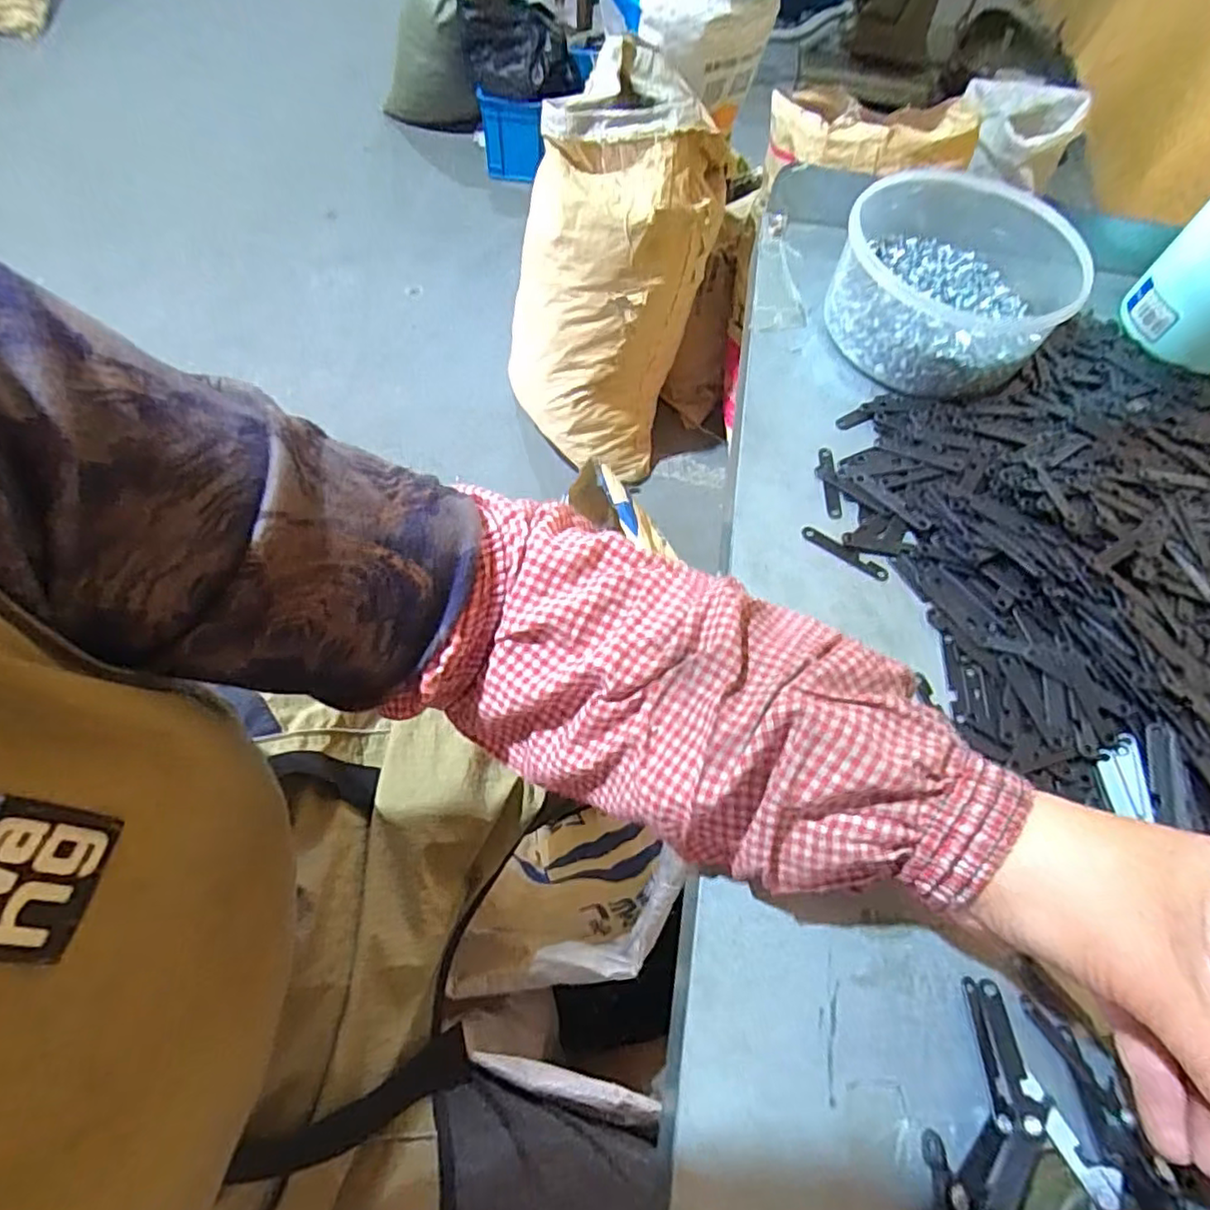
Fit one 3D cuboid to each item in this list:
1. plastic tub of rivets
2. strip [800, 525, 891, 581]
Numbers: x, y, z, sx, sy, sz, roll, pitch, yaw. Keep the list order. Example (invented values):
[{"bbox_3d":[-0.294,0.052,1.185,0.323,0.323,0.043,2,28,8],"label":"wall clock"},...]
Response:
[{"bbox_3d":[0.239,-0.222,0.447,0.158,0.061,0.171,23,63,9],"label":"plastic tub of rivets"},{"bbox_3d":[0.137,-0.030,0.375,0.052,0.004,0.010,34,65,15],"label":"strip"}]

